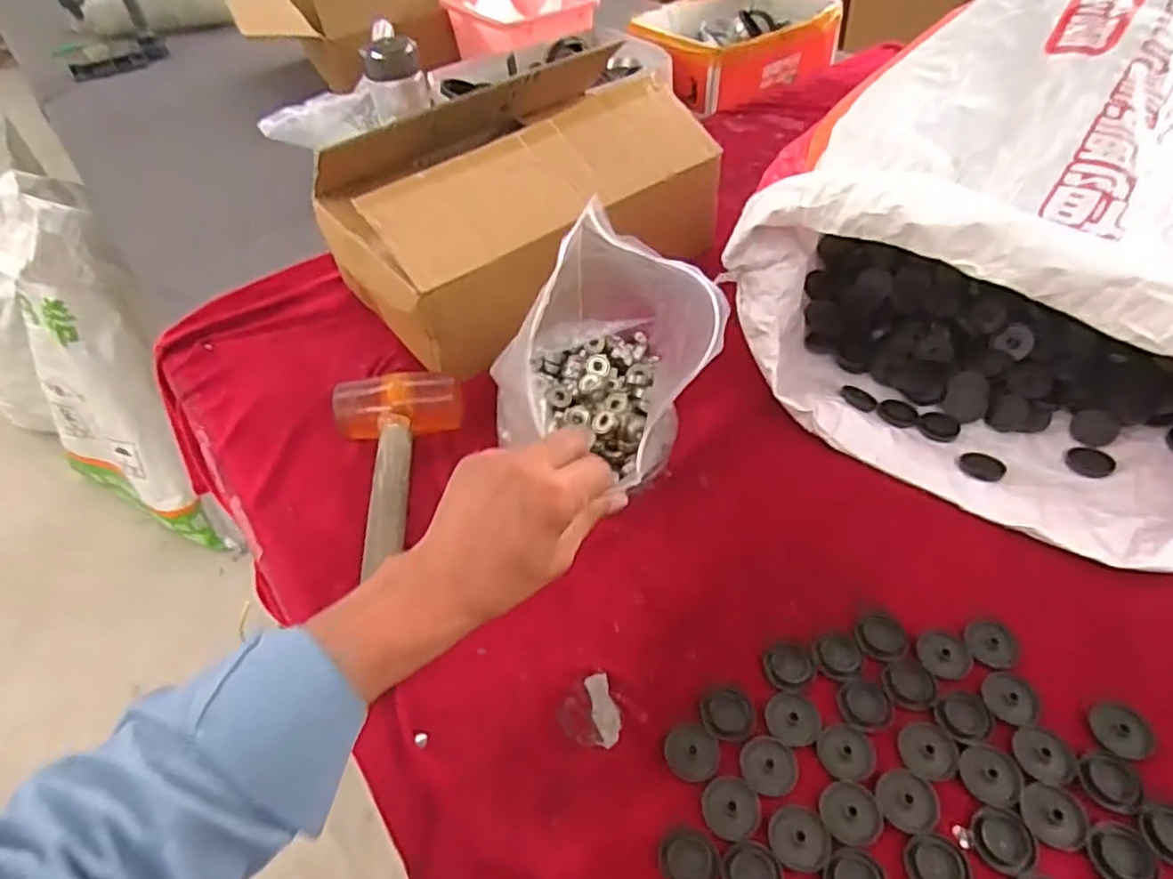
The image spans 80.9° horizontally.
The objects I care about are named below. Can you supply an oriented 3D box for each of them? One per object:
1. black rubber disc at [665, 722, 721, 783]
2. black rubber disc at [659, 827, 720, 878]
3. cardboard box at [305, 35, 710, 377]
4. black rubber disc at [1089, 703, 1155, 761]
[{"bbox_3d":[0.065,0.192,0.423,0.034,0.004,0.032,-2,46,2],"label":"black rubber disc"},{"bbox_3d":[0.057,0.234,0.382,0.031,0.005,0.033,-2,46,2],"label":"black rubber disc"},{"bbox_3d":[-0.071,-0.251,0.714,0.354,0.141,0.237,-35,53,-26],"label":"cardboard box"},{"bbox_3d":[0.321,0.174,0.413,0.029,0.009,0.031,-2,46,2],"label":"black rubber disc"}]

